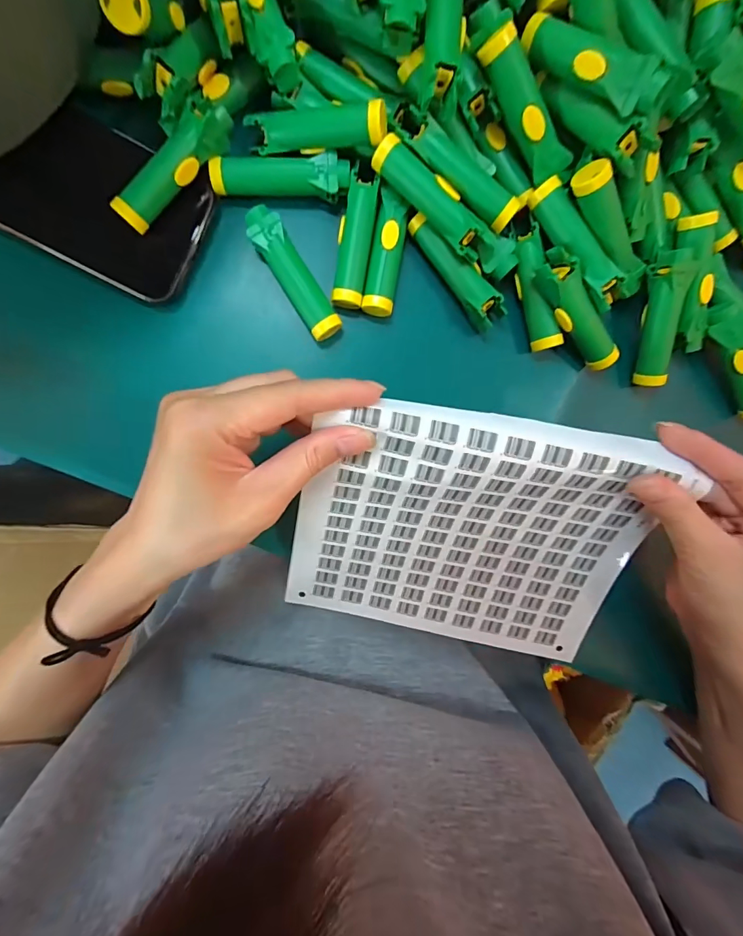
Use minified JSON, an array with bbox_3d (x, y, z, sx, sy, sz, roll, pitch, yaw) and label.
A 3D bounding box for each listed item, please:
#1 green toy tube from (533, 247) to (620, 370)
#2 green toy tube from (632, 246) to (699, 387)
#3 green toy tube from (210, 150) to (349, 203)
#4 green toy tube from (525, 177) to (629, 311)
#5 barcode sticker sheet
[{"bbox_3d":[0.127,-0.094,0.255,0.019,0.019,0.080,-45,113,0],"label":"green toy tube"},{"bbox_3d":[0.186,-0.093,0.263,0.019,0.014,0.080,-6,116,-3],"label":"green toy tube"},{"bbox_3d":[-0.053,-0.172,0.246,0.079,0.016,0.019,-1,94,-4],"label":"green toy tube"},{"bbox_3d":[0.120,-0.130,0.244,0.018,0.017,0.078,-36,96,0],"label":"green toy tube"},{"bbox_3d":[0.059,0.045,0.252,0.202,0.014,0.167,11,124,-5],"label":"barcode sticker sheet"}]

